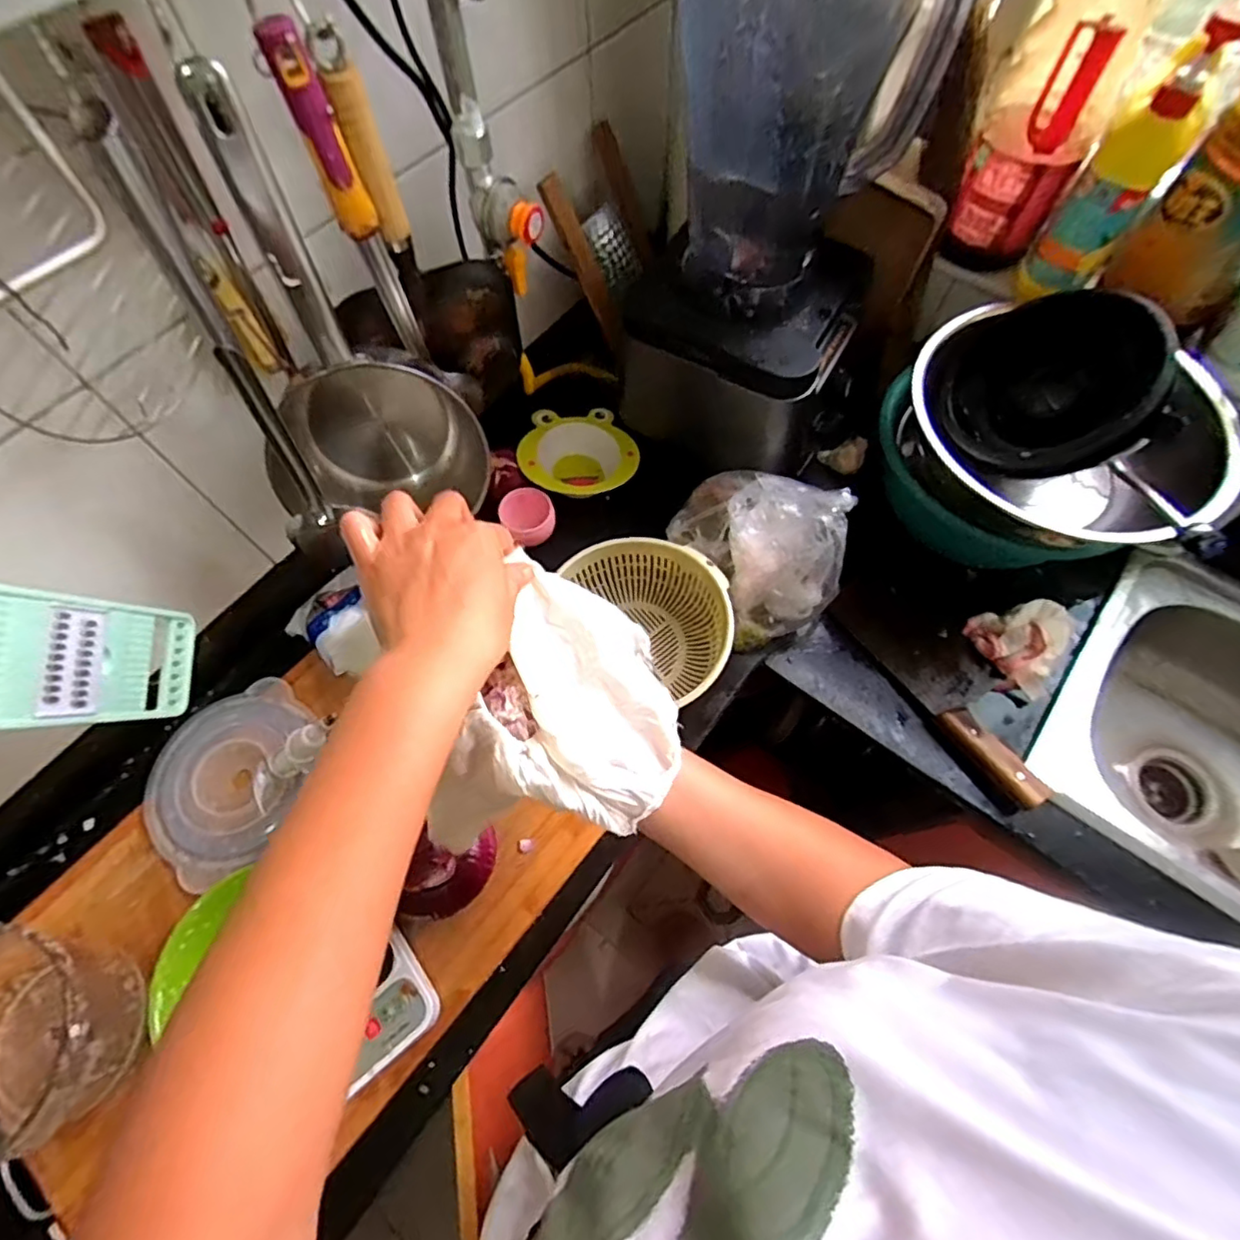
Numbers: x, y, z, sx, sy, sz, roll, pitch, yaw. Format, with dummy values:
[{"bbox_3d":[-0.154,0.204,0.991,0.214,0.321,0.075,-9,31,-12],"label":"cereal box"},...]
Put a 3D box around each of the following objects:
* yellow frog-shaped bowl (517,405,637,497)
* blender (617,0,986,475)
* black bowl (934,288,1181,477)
[{"bbox_3d":[-0.058,-0.215,0.797,0.143,0.058,0.128,-17,68,-8],"label":"yellow frog-shaped bowl"},{"bbox_3d":[0.156,-0.388,0.583,0.229,0.456,0.236,27,69,11],"label":"blender"},{"bbox_3d":[0.421,-0.234,0.602,0.085,0.158,0.189,-34,72,-31],"label":"black bowl"}]

